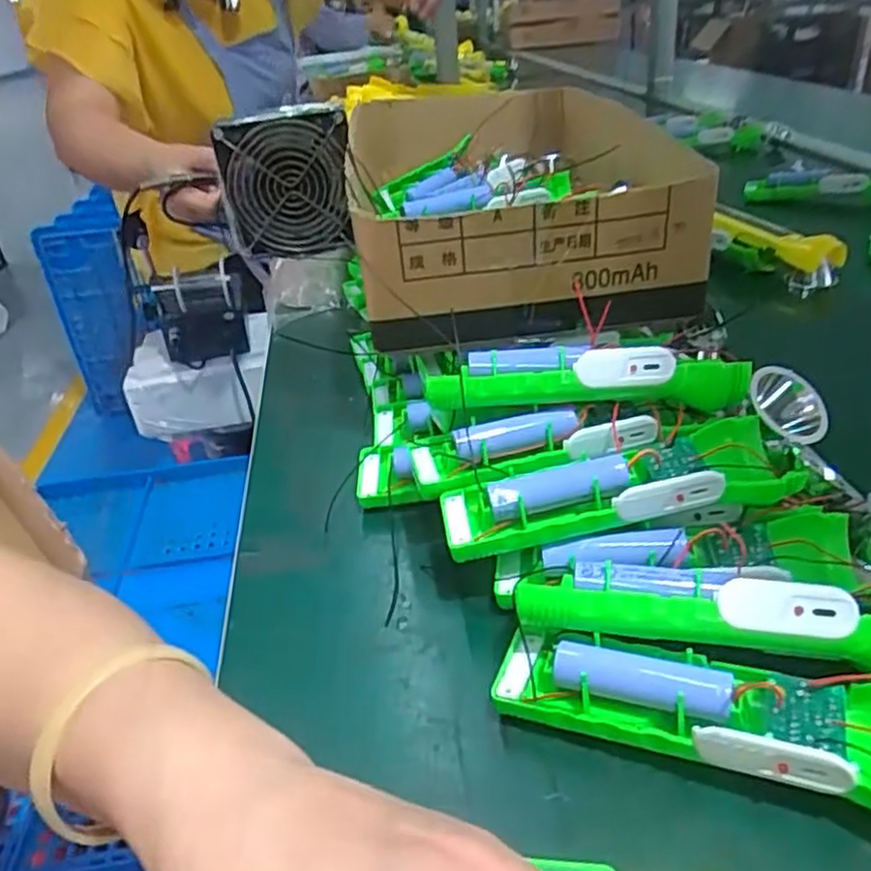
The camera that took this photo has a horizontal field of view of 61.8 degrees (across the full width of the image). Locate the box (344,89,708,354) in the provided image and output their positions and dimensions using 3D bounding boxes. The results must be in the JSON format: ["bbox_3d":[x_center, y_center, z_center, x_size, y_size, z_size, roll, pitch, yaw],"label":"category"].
[{"bbox_3d":[0.051,-0.220,0.619,0.236,0.089,0.483,-8,31,-2],"label":"box"}]

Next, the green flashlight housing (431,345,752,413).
[{"bbox_3d":[0.078,-0.031,0.386,0.161,0.035,0.026,-3,32,5],"label":"green flashlight housing"}]

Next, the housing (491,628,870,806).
[{"bbox_3d":[0.105,0.103,0.277,0.161,0.034,0.049,8,35,24],"label":"housing"}]

